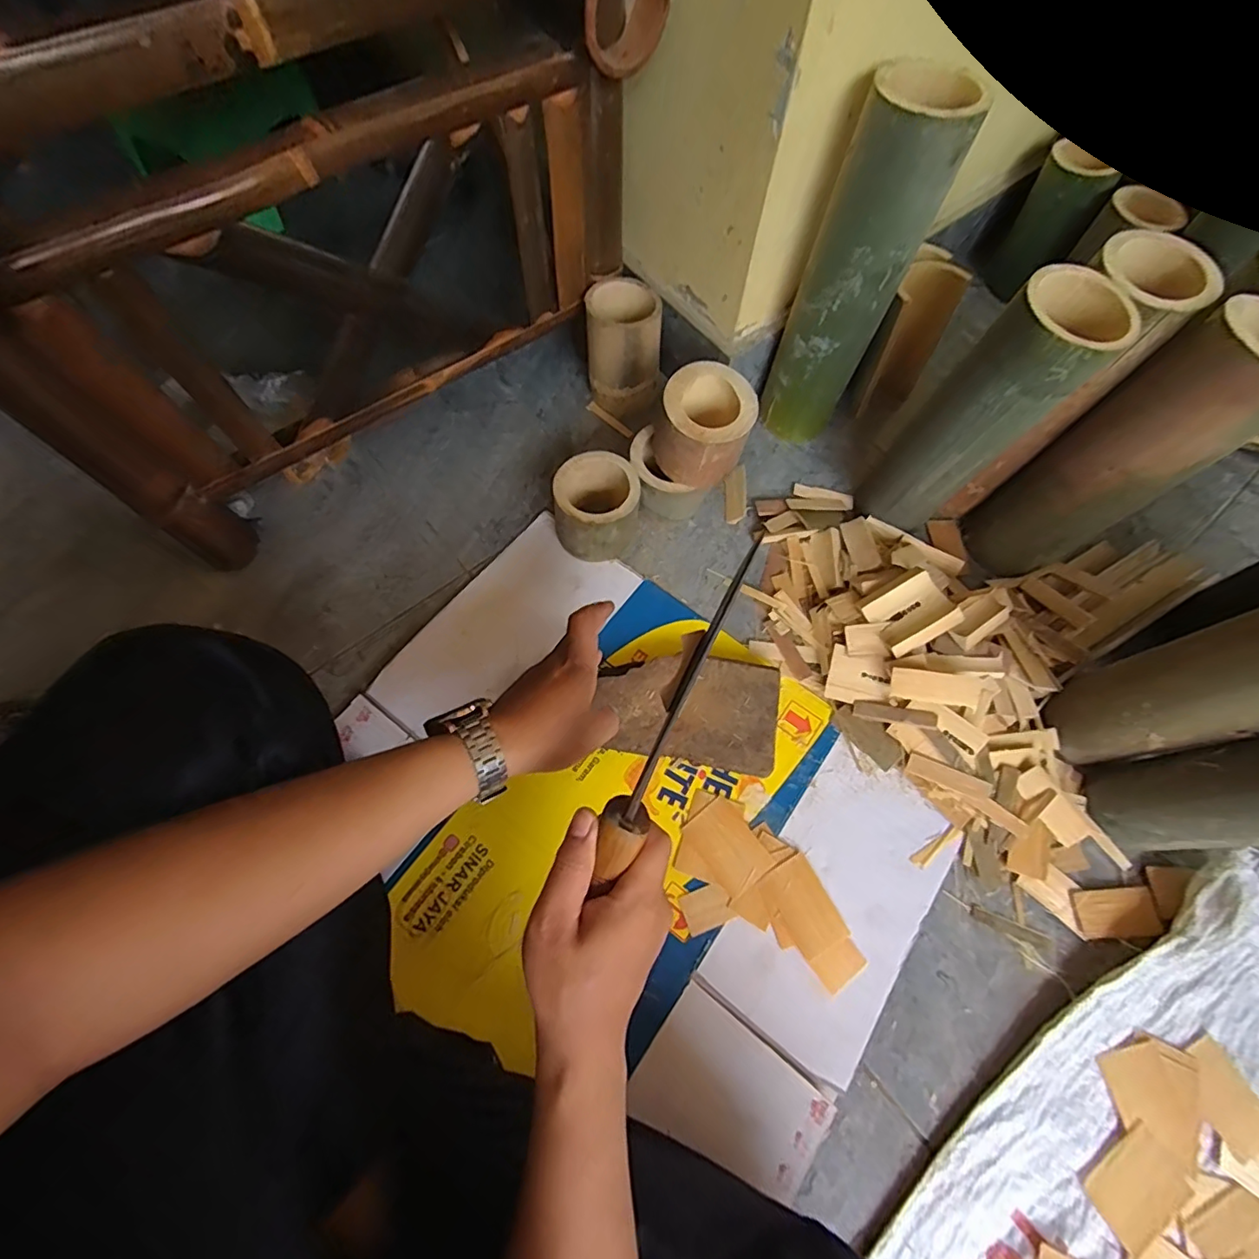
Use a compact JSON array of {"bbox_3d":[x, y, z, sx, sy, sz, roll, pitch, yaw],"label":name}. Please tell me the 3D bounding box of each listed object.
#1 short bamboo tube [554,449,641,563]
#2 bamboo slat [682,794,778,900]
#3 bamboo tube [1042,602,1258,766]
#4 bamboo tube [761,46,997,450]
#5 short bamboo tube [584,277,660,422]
[{"bbox_3d":[-0.035,-0.128,0.598,0.086,0.083,0.090,1,67,-2],"label":"short bamboo tube"},{"bbox_3d":[0.090,0.196,0.500,0.050,0.004,0.074,-34,69,-13],"label":"bamboo slat"},{"bbox_3d":[0.453,0.045,0.427,0.080,0.255,0.080,-4,67,-4],"label":"bamboo tube"},{"bbox_3d":[0.220,-0.344,0.563,0.094,0.319,0.089,18,67,6],"label":"bamboo tube"},{"bbox_3d":[-0.007,-0.334,0.667,0.083,0.127,0.092,2,67,-1],"label":"short bamboo tube"}]

